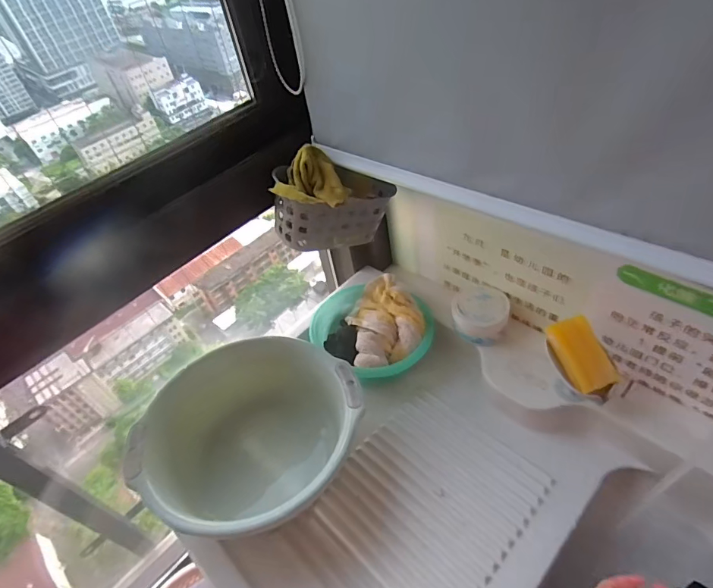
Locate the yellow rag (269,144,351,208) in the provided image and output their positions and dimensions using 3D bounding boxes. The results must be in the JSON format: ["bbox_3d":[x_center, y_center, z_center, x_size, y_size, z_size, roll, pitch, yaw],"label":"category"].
[{"bbox_3d":[-0.067,-0.174,0.653,0.103,0.055,0.081,-4,46,8],"label":"yellow rag"}]

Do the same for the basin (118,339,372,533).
[{"bbox_3d":[-0.147,0.224,0.691,0.293,0.156,0.294,-6,45,6],"label":"basin"}]

